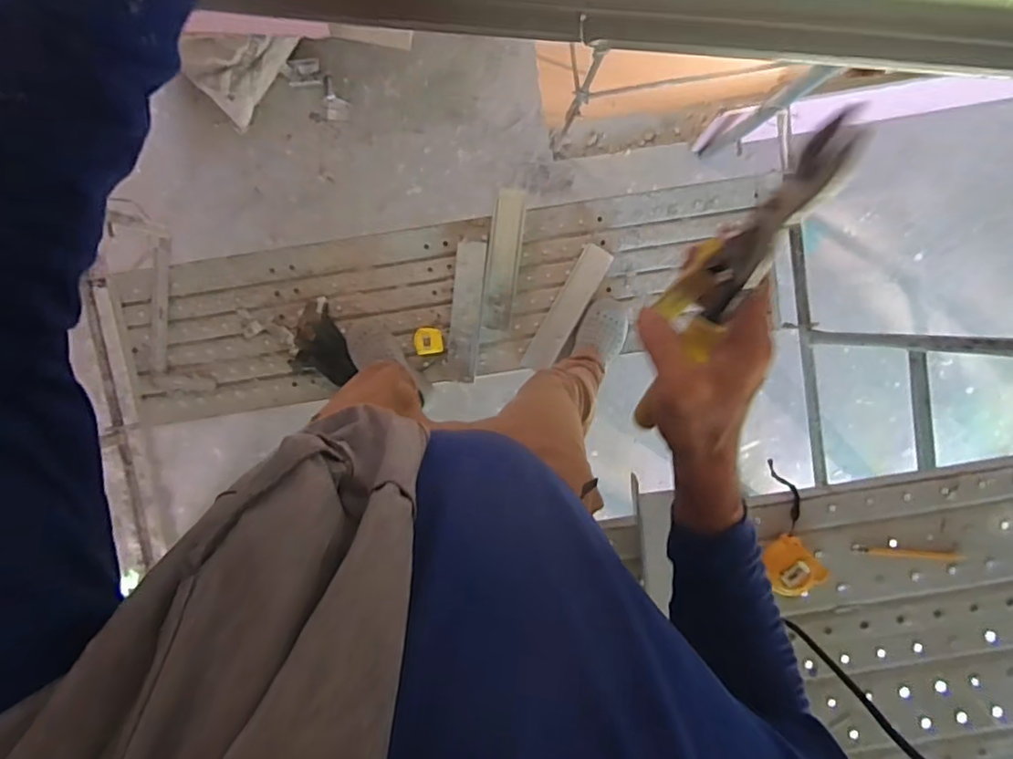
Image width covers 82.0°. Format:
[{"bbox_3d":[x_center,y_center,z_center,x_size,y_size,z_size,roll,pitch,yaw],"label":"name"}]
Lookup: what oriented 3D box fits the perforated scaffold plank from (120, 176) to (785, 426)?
[{"bbox_3d":[-0.157,-0.238,1.542,1.720,0.079,0.443,-11,96,0],"label":"perforated scaffold plank"}]

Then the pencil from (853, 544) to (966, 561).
[{"bbox_3d":[0.535,0.233,0.779,0.148,0.004,0.011,6,96,-2],"label":"pencil"}]

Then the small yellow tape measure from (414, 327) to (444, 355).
[{"bbox_3d":[-0.206,-0.102,1.544,0.075,0.033,0.070,0,96,-1],"label":"small yellow tape measure"}]

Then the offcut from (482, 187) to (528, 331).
[{"bbox_3d":[-0.009,-0.315,1.536,0.089,0.021,0.359,11,102,18],"label":"offcut"}]

